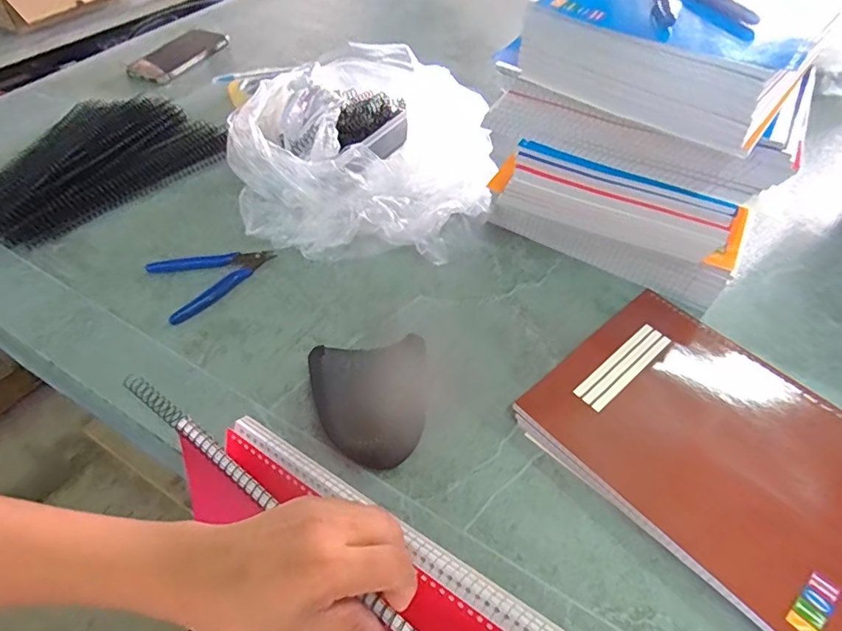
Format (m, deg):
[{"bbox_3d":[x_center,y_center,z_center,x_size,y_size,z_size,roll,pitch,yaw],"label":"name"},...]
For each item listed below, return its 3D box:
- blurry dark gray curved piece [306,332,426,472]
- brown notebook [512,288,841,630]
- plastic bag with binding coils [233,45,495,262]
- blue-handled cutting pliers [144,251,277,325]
[{"bbox_3d":[-0.043,0.072,0.420,0.101,0.033,0.101,-4,49,-4],"label":"blurry dark gray curved piece"},{"bbox_3d":[0.231,0.100,0.407,0.195,0.021,0.248,-35,58,-26],"label":"brown notebook"},{"bbox_3d":[-0.065,-0.209,0.619,0.307,0.091,0.331,5,49,4],"label":"plastic bag with binding coils"},{"bbox_3d":[-0.218,-0.047,0.532,0.117,0.008,0.087,-35,58,-27],"label":"blue-handled cutting pliers"}]

